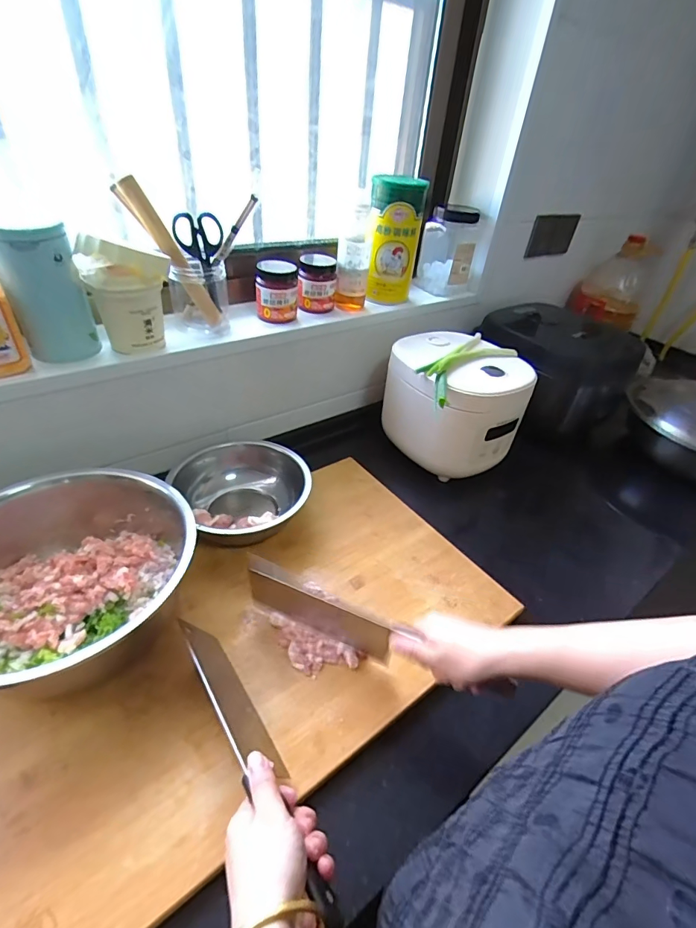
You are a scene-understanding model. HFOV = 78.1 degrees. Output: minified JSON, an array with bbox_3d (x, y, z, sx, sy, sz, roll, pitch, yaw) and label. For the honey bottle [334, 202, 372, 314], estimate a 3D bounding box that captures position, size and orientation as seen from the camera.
[{"bbox_3d":[0.010,-0.361,0.774,0.059,0.163,0.066,5,38,-2],"label":"honey bottle"}]

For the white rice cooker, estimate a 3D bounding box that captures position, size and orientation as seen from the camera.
[{"bbox_3d":[0.187,-0.113,0.792,0.221,0.179,0.234,4,38,-3],"label":"white rice cooker"}]

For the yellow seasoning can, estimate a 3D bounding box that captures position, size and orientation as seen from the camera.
[{"bbox_3d":[0.082,-0.408,0.795,0.096,0.196,0.095,7,38,1],"label":"yellow seasoning can"}]

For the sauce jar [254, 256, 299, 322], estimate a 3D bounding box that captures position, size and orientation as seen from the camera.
[{"bbox_3d":[-0.118,-0.288,0.716,0.068,0.083,0.058,3,38,-5],"label":"sauce jar"}]

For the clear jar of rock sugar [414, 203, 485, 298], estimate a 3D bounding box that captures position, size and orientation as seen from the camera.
[{"bbox_3d":[0.223,-0.443,0.912,0.108,0.164,0.088,-12,42,-22],"label":"clear jar of rock sugar"}]

